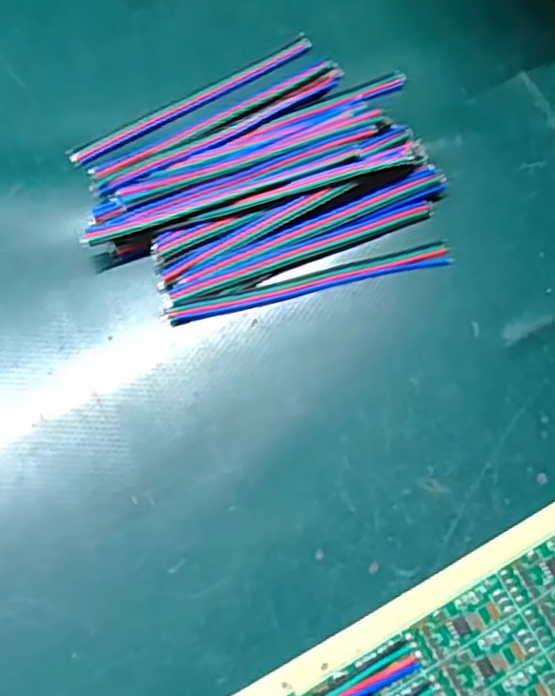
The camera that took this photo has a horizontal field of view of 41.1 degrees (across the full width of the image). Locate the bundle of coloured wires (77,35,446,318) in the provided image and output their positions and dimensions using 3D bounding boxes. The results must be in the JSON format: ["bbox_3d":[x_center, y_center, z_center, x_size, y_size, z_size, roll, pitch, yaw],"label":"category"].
[{"bbox_3d":[-0.007,-0.062,0.254,0.115,0.013,0.091,-13,71,-7],"label":"bundle of coloured wires"}]

